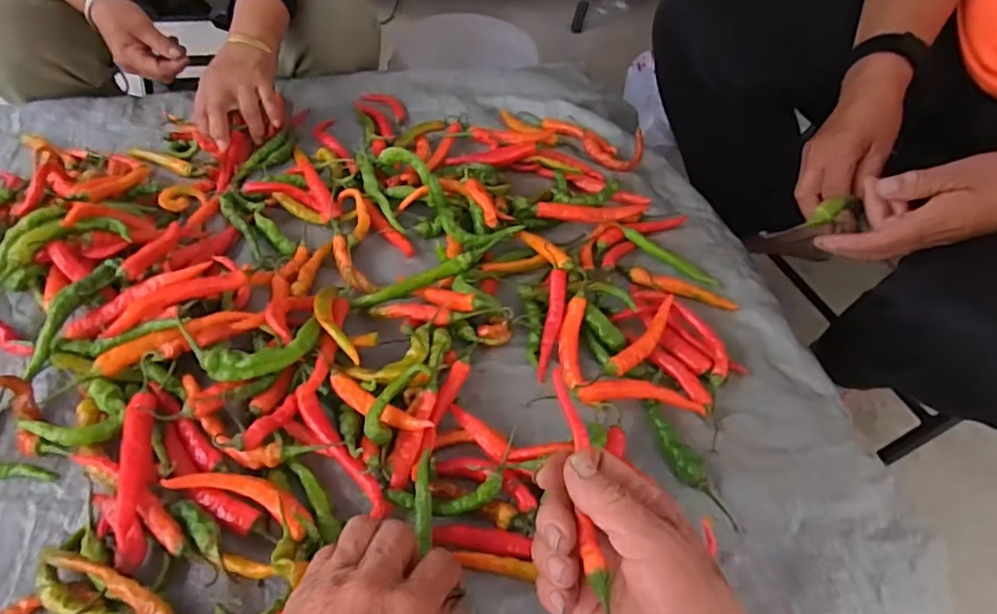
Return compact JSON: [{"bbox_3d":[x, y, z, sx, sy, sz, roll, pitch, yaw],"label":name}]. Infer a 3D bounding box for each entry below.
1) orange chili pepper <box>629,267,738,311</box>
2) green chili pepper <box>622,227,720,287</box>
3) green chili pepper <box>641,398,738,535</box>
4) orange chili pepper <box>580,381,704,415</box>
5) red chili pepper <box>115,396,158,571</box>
[{"bbox_3d":[0.175,-0.015,0.563,0.101,0.011,0.020,17,46,11],"label":"orange chili pepper"},{"bbox_3d":[0.172,-0.052,0.596,0.105,0.015,0.015,31,50,23],"label":"green chili pepper"},{"bbox_3d":[0.136,0.109,0.434,0.020,0.018,0.108,-13,48,-18],"label":"green chili pepper"},{"bbox_3d":[0.112,0.073,0.471,0.097,0.017,0.019,7,45,2],"label":"orange chili pepper"},{"bbox_3d":[-0.233,0.101,0.379,0.018,0.023,0.126,-9,47,-14],"label":"red chili pepper"}]

